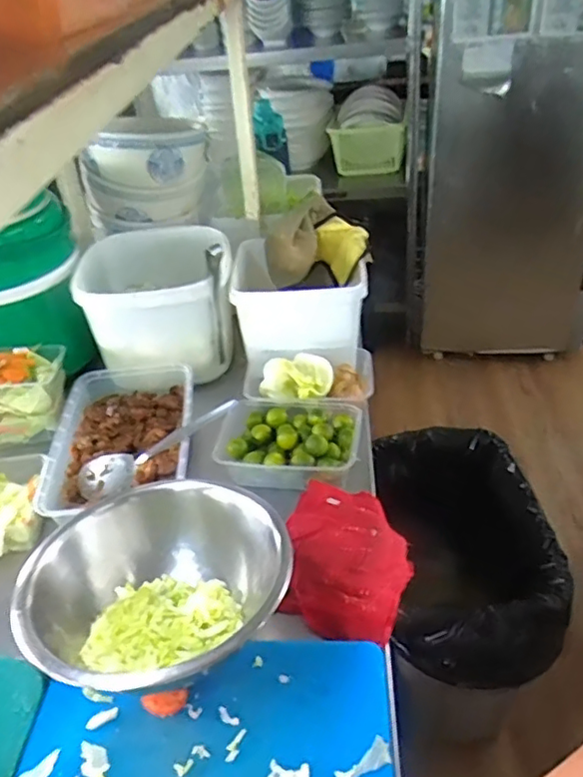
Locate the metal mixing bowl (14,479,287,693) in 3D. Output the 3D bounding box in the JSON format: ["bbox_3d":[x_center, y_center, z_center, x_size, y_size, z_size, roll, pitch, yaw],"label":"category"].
[{"bbox_3d":[-0.113,0.182,0.544,0.233,0.110,0.191,-31,46,-29],"label":"metal mixing bowl"}]

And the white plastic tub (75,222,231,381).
[{"bbox_3d":[-0.201,-0.143,0.914,0.219,0.172,0.200,-7,39,-4],"label":"white plastic tub"}]

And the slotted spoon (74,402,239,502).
[{"bbox_3d":[-0.159,0.070,0.712,0.203,0.026,0.050,-30,42,0],"label":"slotted spoon"}]

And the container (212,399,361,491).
[{"bbox_3d":[-0.003,0.069,0.755,0.172,0.049,0.120,5,40,11],"label":"container"}]

